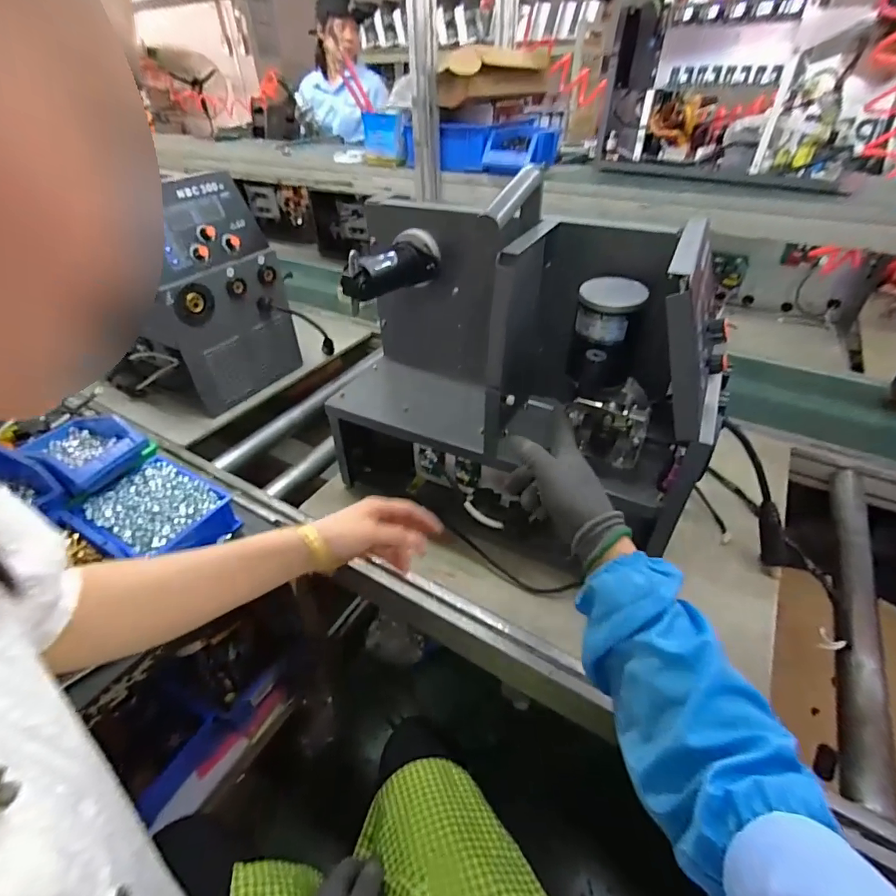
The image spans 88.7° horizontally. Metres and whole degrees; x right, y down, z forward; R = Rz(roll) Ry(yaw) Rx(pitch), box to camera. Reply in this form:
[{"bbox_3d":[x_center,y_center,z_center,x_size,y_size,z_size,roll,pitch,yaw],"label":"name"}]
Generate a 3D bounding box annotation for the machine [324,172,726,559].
[{"bbox_3d":[0.093,-0.106,0.649,0.499,0.444,0.245,19,43,22],"label":"machine"}]

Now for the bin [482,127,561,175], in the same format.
[{"bbox_3d":[0.146,-0.608,0.934,0.103,0.069,0.133,30,48,32],"label":"bin"}]

